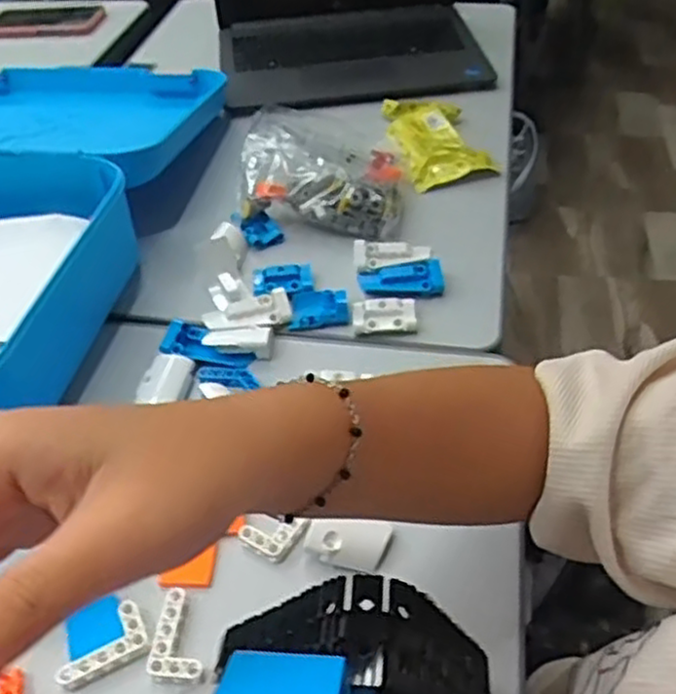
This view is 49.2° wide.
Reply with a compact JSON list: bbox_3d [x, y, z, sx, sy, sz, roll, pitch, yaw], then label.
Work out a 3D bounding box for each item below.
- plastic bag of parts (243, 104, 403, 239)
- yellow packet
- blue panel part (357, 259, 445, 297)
[{"bbox_3d":[-0.014,-0.179,0.715,0.145,0.053,0.159,0,45,5],"label":"plastic bag of parts"},{"bbox_3d":[0.102,-0.222,0.785,0.085,0.025,0.153,-13,45,-8],"label":"yellow packet"},{"bbox_3d":[0.054,-0.059,0.627,0.072,0.014,0.036,5,45,10],"label":"blue panel part"}]

